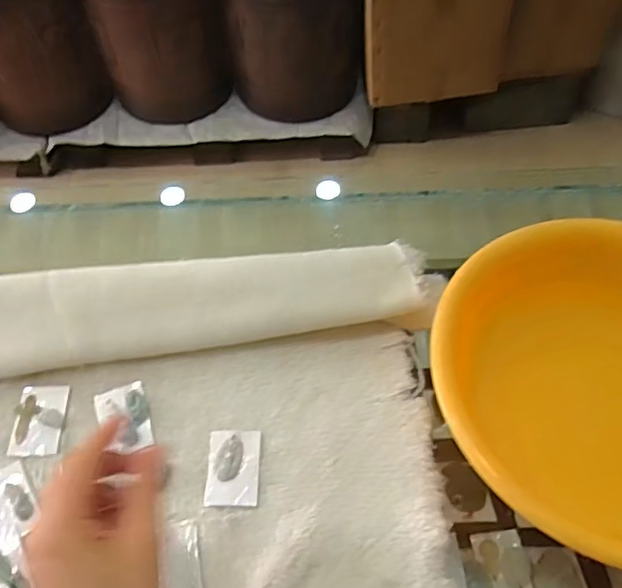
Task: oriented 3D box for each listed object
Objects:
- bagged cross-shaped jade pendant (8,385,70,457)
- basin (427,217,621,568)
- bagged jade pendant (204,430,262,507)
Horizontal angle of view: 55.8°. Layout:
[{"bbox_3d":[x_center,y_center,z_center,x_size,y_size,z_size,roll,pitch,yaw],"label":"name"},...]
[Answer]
[{"bbox_3d":[-0.243,0.113,0.527,0.045,0.008,0.063,-2,56,1],"label":"bagged cross-shaped jade pendant"},{"bbox_3d":[0.241,0.081,0.465,0.280,0.083,0.256,-1,56,2],"label":"basin"},{"bbox_3d":[-0.065,0.146,0.495,0.044,0.004,0.063,-1,56,2],"label":"bagged jade pendant"}]

